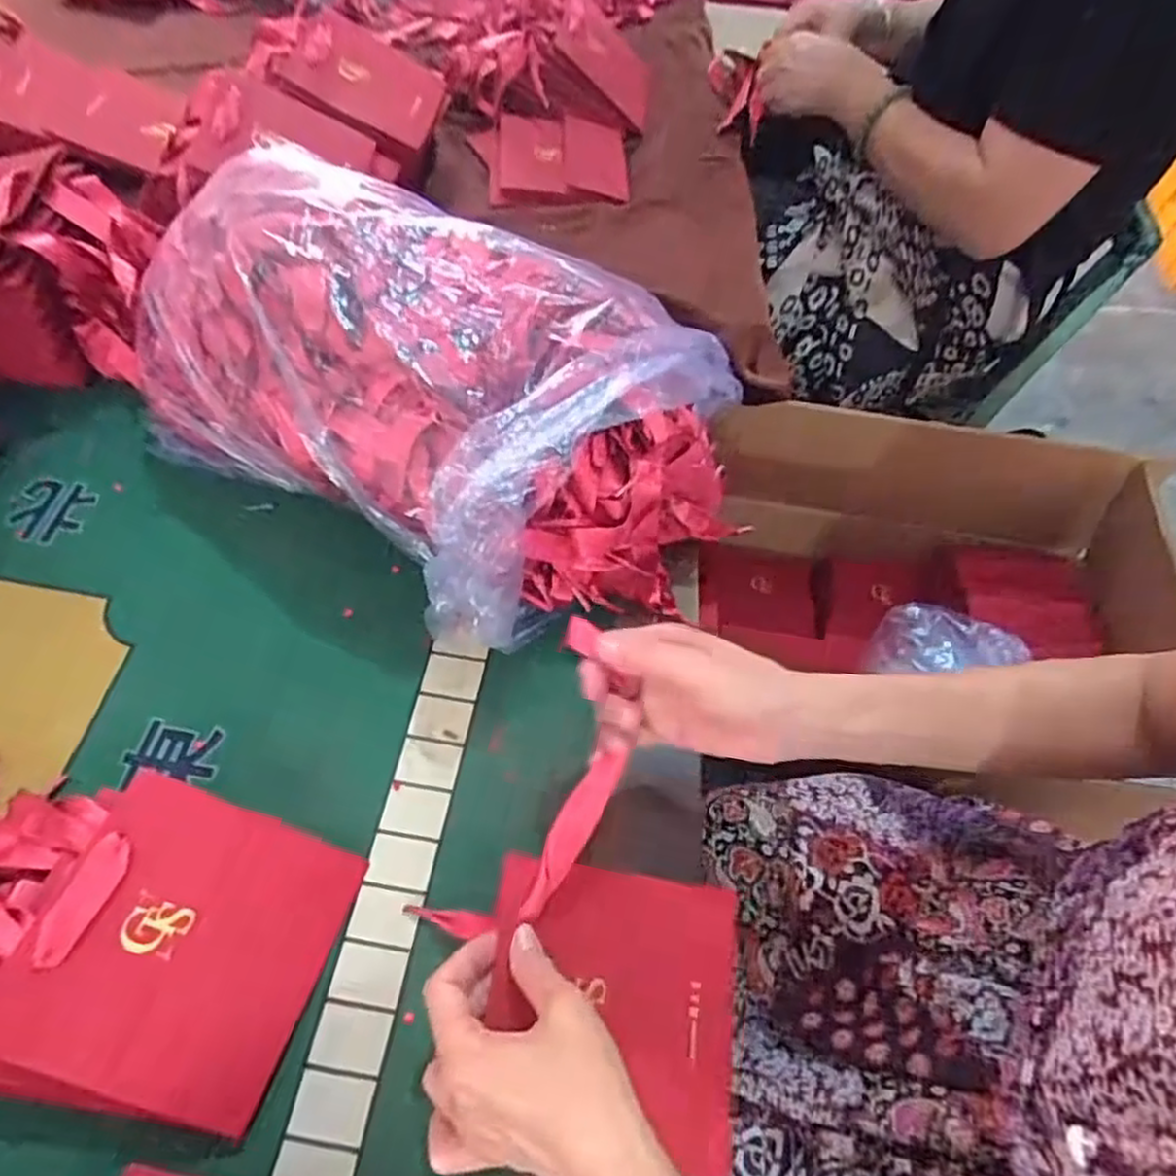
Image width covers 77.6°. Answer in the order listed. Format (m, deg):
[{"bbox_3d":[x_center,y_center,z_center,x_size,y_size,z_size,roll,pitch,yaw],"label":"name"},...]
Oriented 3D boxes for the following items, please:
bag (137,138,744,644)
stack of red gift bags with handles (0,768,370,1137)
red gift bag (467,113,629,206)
[{"bbox_3d":[-0.107,-0.145,0.513,0.423,0.166,0.257,28,61,14],"label":"bag"},{"bbox_3d":[-0.262,0.181,0.392,0.229,0.058,0.154,14,59,5],"label":"stack of red gift bags with handles"},{"bbox_3d":[-0.040,-0.470,0.797,0.164,0.032,0.163,-1,58,-4],"label":"red gift bag"}]

